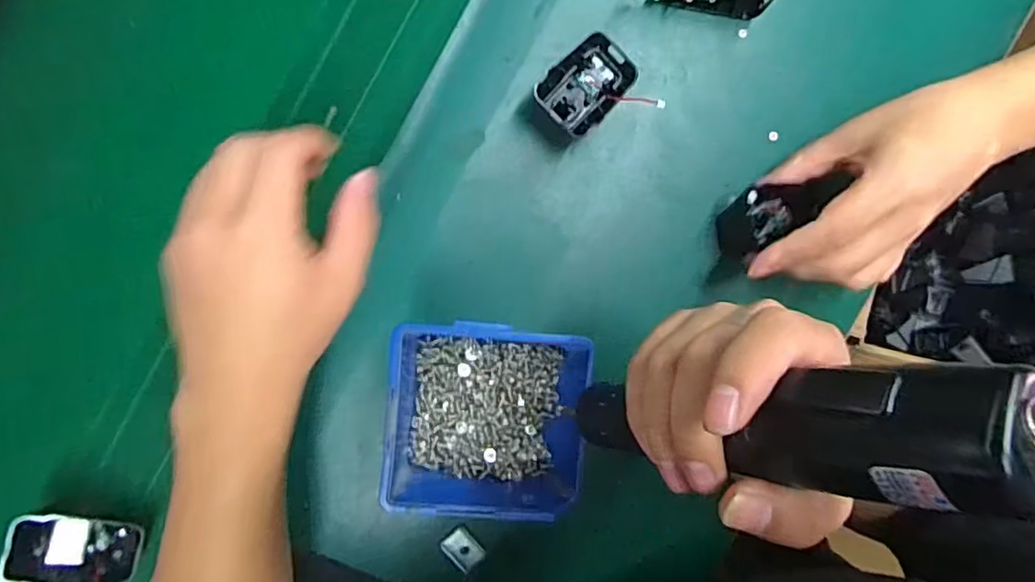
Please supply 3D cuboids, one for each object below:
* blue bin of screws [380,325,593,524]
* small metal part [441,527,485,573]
[{"bbox_3d":[-0.018,0.083,0.378,0.122,0.057,0.120,5,94,-7],"label":"blue bin of screws"},{"bbox_3d":[-0.037,0.179,0.409,0.019,0.005,0.029,-41,97,-3],"label":"small metal part"}]

